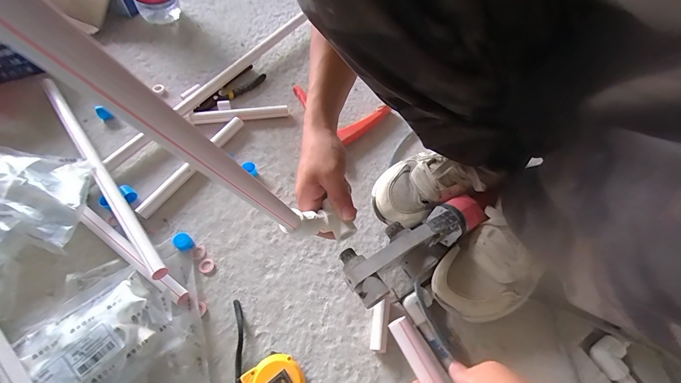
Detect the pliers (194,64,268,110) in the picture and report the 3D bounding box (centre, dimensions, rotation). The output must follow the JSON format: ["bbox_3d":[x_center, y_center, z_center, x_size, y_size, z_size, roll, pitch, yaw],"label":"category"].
[{"bbox_3d":[-0.217,-0.199,0.649,0.046,0.019,0.159,32,63,15],"label":"pliers"}]

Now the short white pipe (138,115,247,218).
[{"bbox_3d":[-0.242,-0.047,0.545,0.019,0.020,0.226,28,62,13],"label":"short white pipe"}]

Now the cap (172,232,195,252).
[{"bbox_3d":[-0.231,0.075,0.477,0.024,0.025,0.024,1,59,-2],"label":"cap"}]

